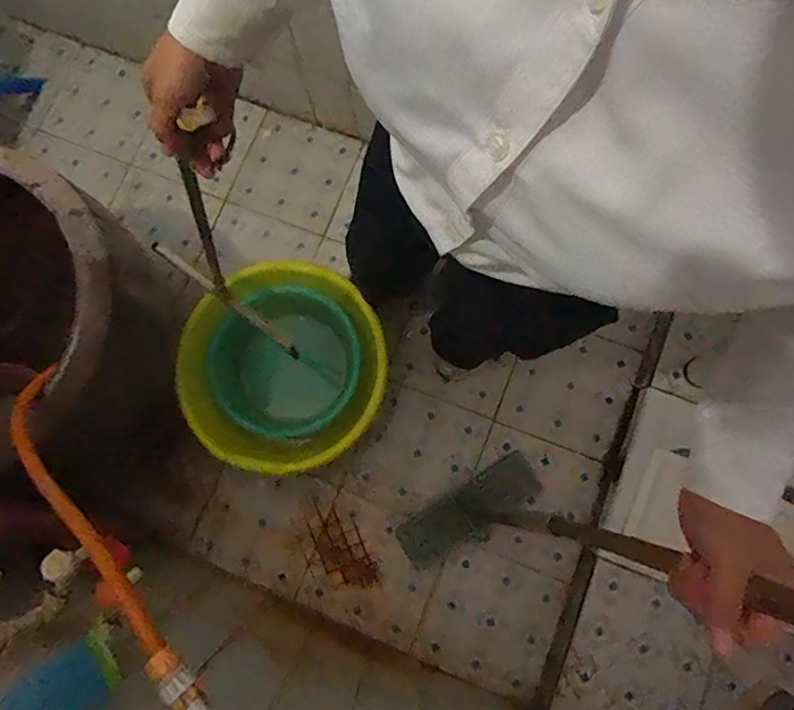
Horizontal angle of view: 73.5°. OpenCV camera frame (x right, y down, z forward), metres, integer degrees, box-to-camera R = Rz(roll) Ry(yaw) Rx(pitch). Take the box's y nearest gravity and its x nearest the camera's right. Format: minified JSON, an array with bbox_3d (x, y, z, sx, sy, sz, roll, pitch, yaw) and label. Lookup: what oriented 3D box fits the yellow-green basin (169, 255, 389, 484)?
[{"bbox_3d":[-0.251,0.042,1.261,0.439,0.226,0.442,0,80,1],"label":"yellow-green basin"}]

